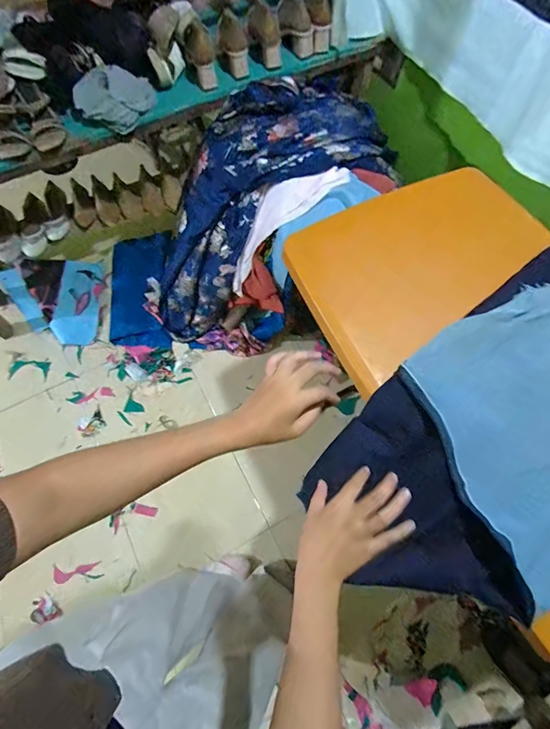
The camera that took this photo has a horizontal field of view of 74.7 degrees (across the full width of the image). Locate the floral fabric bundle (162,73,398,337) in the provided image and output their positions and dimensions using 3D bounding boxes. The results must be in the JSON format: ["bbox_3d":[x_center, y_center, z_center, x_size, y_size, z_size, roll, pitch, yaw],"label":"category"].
[{"bbox_3d":[-0.084,-0.438,1.151,0.943,0.317,0.434,-47,69,26],"label":"floral fabric bundle"}]

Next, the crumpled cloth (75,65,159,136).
[{"bbox_3d":[-0.423,-0.698,0.953,0.198,0.069,0.141,-2,67,-1],"label":"crumpled cloth"}]

